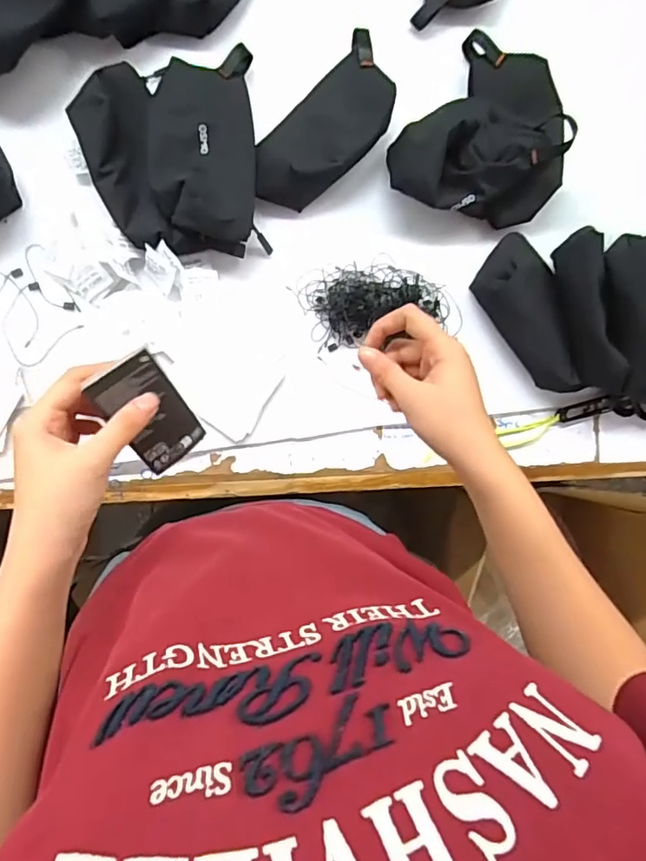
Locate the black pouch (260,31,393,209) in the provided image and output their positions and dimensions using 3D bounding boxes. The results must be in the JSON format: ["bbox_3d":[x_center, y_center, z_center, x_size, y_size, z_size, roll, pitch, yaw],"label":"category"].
[{"bbox_3d":[0.009,-0.323,0.553,0.091,0.044,0.214,39,85,-7],"label":"black pouch"}]

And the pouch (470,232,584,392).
[{"bbox_3d":[0.233,-0.127,0.586,0.077,0.046,0.183,-30,94,-7],"label":"pouch"}]

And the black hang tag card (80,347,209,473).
[{"bbox_3d":[-0.118,-0.012,0.358,0.047,0.008,0.088,-46,140,-23],"label":"black hang tag card"}]

